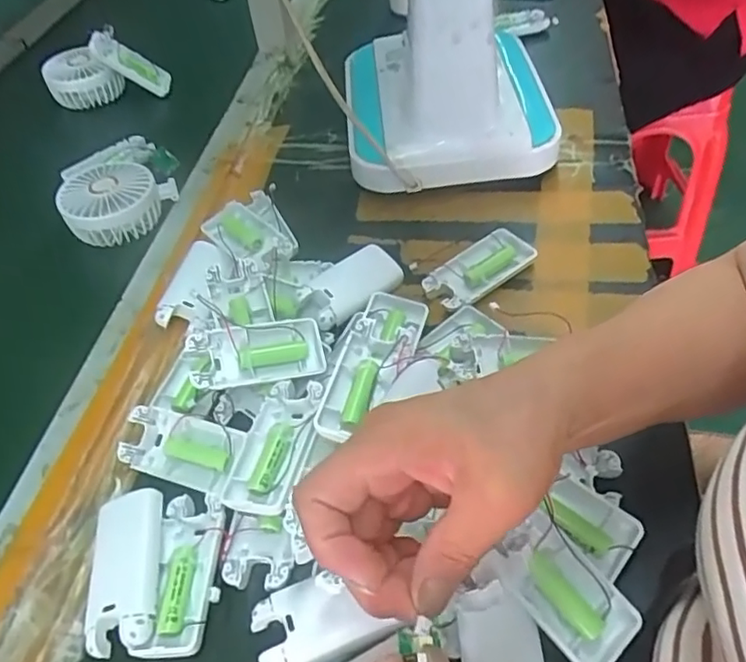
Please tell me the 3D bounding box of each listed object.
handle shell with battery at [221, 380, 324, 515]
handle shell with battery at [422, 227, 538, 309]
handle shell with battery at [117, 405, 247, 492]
[{"bbox_3d":[-0.064,0.074,0.399,0.047,0.026,0.091,13,50,12],"label":"handle shell with battery"},{"bbox_3d":[0.087,-0.053,0.507,0.095,0.012,0.051,-30,55,-23],"label":"handle shell with battery"},{"bbox_3d":[-0.129,0.077,0.415,0.091,0.020,0.041,13,53,14],"label":"handle shell with battery"}]

